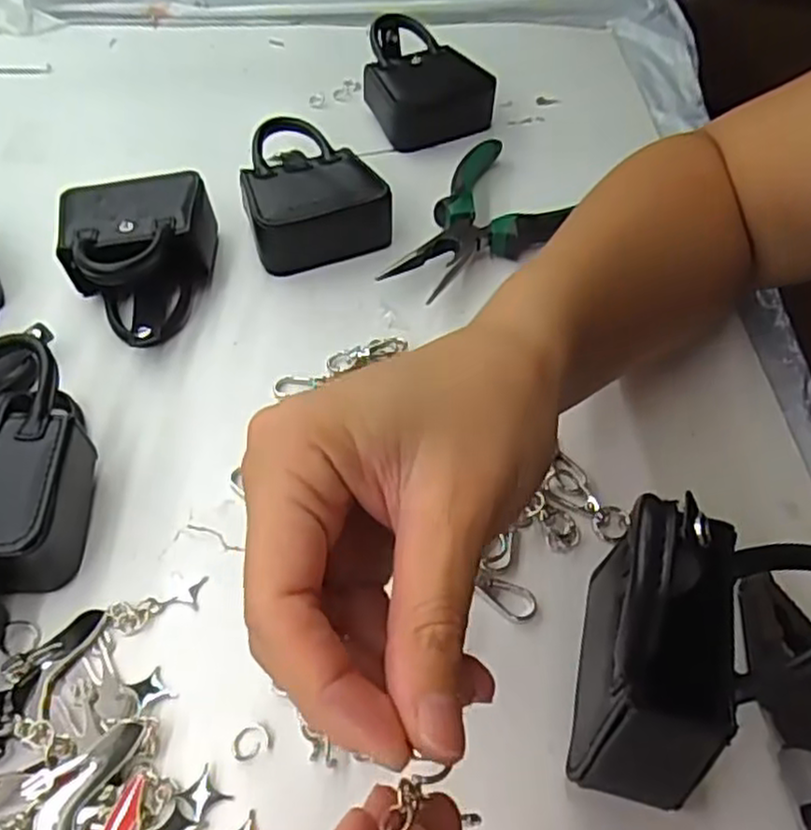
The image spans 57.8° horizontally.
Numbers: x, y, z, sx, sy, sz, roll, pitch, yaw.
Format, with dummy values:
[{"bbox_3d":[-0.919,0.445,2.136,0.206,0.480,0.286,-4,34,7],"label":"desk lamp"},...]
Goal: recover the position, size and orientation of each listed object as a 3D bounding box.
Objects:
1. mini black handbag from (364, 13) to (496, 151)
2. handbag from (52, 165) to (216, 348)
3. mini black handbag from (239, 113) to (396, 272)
[{"bbox_3d":[0.008,-0.230,0.511,0.078,0.051,0.094,-18,51,-17],"label":"mini black handbag"},{"bbox_3d":[-0.138,-0.083,0.386,0.075,0.044,0.104,-10,49,-11],"label":"handbag"},{"bbox_3d":[-0.060,-0.132,0.432,0.075,0.042,0.097,-16,51,-15],"label":"mini black handbag"}]

